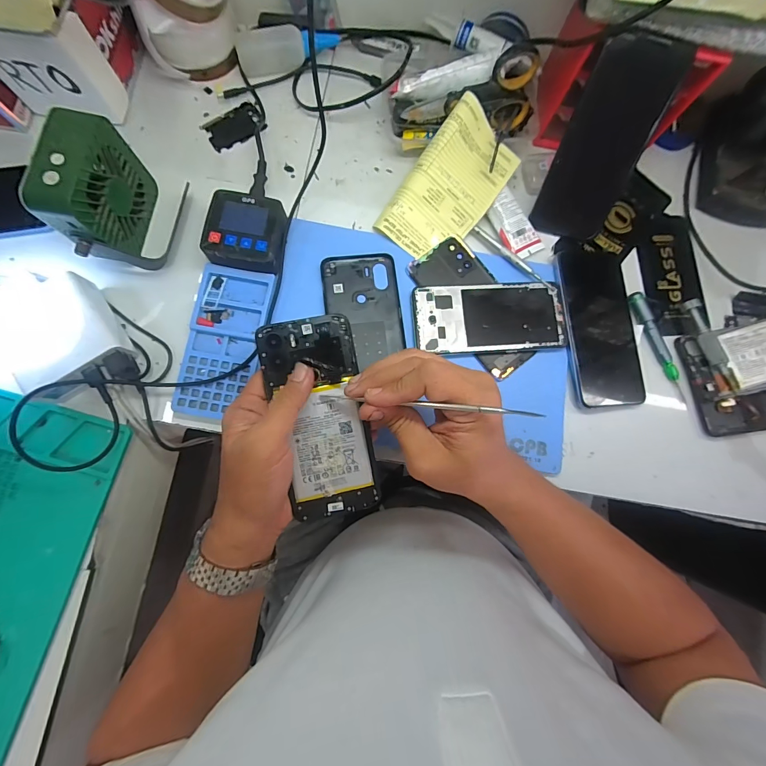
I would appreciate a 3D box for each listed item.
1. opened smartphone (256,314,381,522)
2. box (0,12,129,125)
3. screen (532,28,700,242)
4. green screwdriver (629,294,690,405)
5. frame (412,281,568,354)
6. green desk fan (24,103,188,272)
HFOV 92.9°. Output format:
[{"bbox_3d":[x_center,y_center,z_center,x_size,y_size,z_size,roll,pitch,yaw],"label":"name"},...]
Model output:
[{"bbox_3d":[-0.049,0.029,0.292,0.070,0.006,0.159,-11,97,-5],"label":"opened smartphone"},{"bbox_3d":[-0.326,-0.310,0.362,0.092,0.089,0.048,8,80,-2],"label":"box"},{"bbox_3d":[0.215,-0.230,0.359,0.078,0.165,0.009,15,40,-1],"label":"screen"},{"bbox_3d":[0.297,-0.039,0.389,0.017,0.009,0.126,-21,83,-6],"label":"green screwdriver"},{"bbox_3d":[0.110,-0.068,0.377,0.155,0.011,0.071,-4,81,-4],"label":"frame"},{"bbox_3d":[-0.246,-0.167,0.337,0.072,0.099,0.108,16,80,-1],"label":"green desk fan"}]

